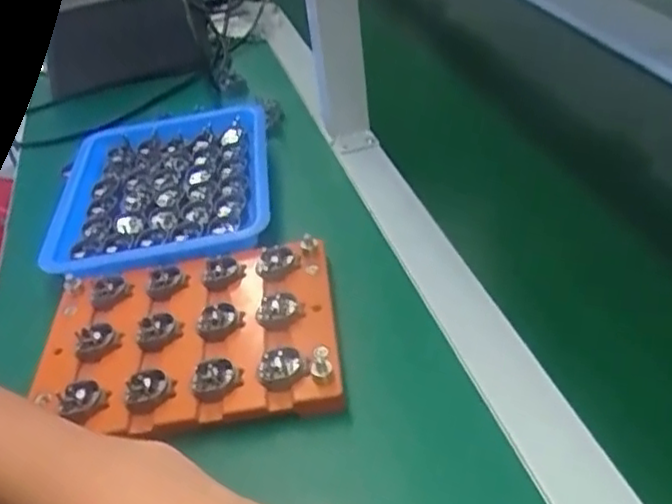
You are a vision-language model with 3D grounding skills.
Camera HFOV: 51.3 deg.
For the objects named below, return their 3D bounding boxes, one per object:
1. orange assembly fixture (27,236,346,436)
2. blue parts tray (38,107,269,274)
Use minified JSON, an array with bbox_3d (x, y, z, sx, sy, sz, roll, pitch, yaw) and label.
[{"bbox_3d":[-0.097,0.055,0.450,0.190,0.031,0.139,-8,37,2],"label":"orange assembly fixture"},{"bbox_3d":[-0.150,-0.059,0.598,0.180,0.030,0.211,-10,37,0],"label":"blue parts tray"}]

